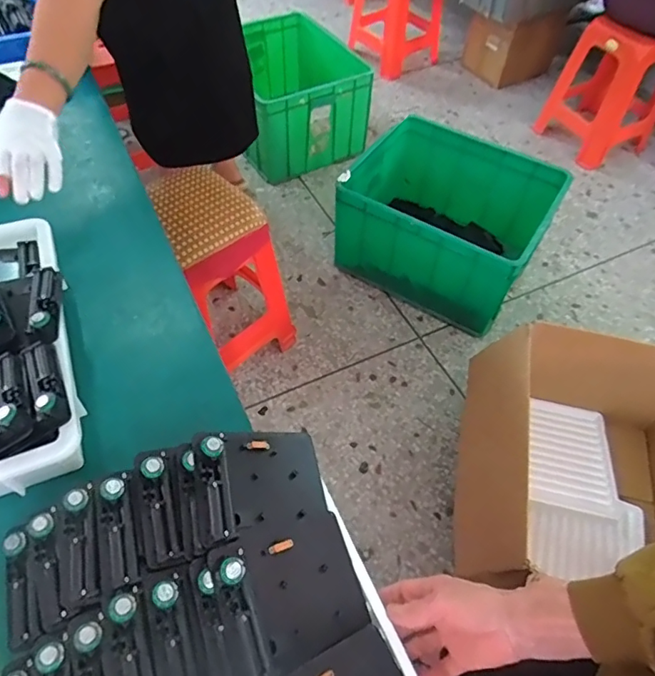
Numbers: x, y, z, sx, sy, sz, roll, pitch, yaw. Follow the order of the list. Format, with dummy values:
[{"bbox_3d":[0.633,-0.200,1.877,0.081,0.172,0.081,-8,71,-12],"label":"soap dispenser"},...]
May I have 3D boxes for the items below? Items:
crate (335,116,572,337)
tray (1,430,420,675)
[{"bbox_3d":[0.373,-0.410,1.734,0.688,0.390,0.531,31,60,19],"label":"crate"},{"bbox_3d":[-0.104,0.261,0.433,0.305,0.083,0.325,-20,58,-14],"label":"tray"}]

